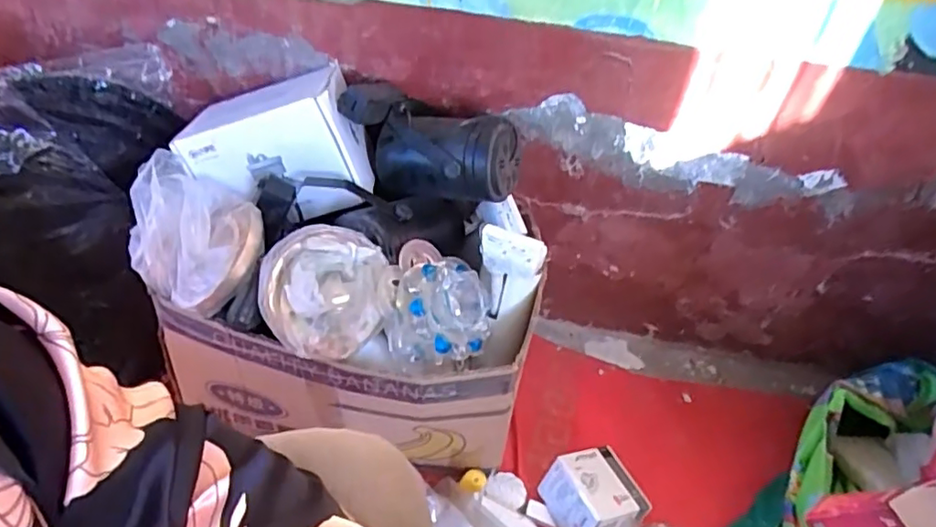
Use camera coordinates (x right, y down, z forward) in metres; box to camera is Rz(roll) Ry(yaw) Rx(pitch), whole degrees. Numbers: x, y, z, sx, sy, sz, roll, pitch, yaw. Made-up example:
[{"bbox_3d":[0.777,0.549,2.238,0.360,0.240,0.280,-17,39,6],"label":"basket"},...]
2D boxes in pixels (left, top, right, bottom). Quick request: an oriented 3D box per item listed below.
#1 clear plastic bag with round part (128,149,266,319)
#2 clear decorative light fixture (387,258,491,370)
[{"bbox_3d":[-0.289,-0.032,0.645,0.125,0.121,0.143,-28,54,-30],"label":"clear plastic bag with round part"},{"bbox_3d":[-0.029,0.055,0.658,0.109,0.068,0.107,3,44,-4],"label":"clear decorative light fixture"}]

